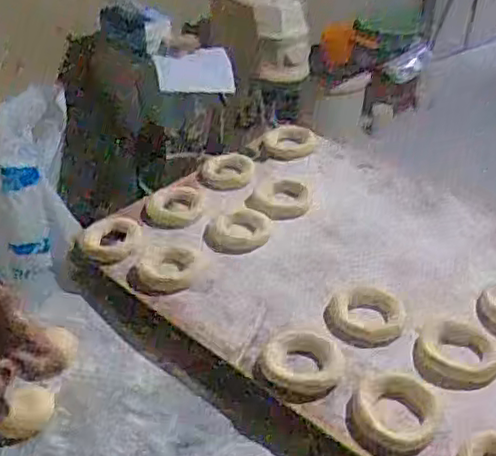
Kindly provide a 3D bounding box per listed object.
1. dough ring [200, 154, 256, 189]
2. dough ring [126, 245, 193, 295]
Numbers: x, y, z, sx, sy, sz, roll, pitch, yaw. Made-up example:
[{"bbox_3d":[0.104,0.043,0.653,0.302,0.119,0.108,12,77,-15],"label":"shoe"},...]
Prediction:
[{"bbox_3d":[-0.029,-0.078,0.905,0.071,0.014,0.075,2,35,-1],"label":"dough ring"},{"bbox_3d":[-0.096,0.046,0.746,0.067,0.012,0.073,2,35,-1],"label":"dough ring"}]

